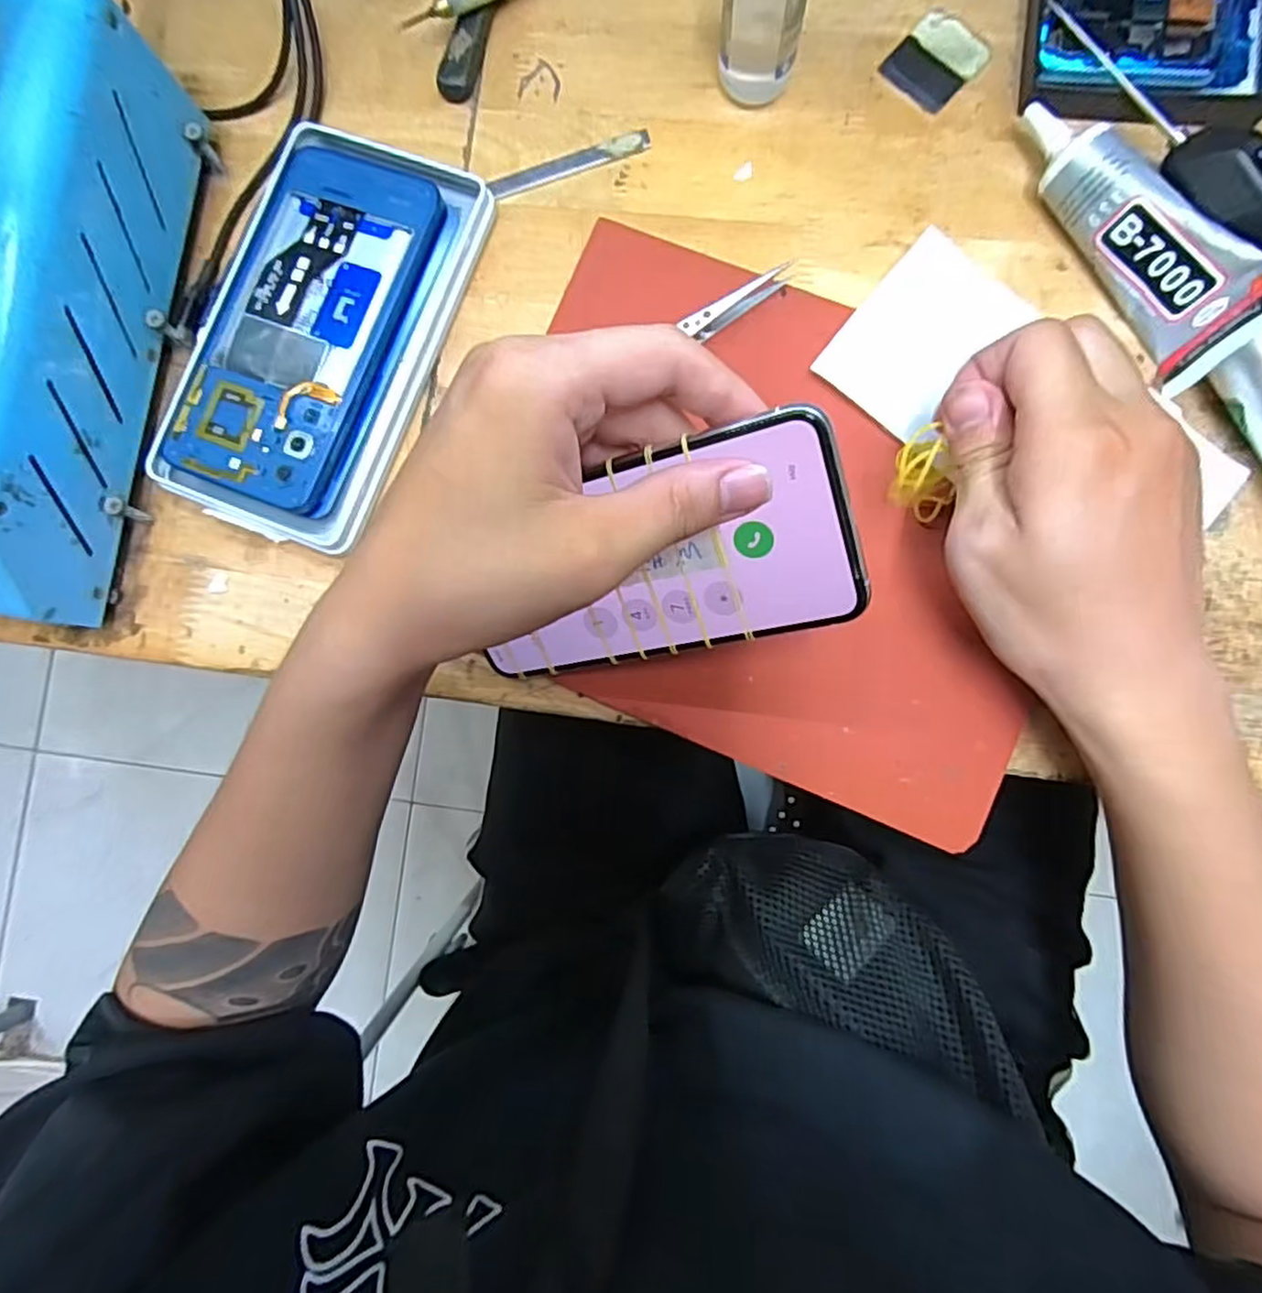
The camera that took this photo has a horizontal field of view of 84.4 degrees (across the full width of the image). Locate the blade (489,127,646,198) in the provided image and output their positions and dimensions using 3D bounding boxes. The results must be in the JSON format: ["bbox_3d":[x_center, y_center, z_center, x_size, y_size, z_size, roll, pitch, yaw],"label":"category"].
[{"bbox_3d":[-0.028,-0.224,0.321,0.075,0.004,0.012,-19,85,2],"label":"blade"}]

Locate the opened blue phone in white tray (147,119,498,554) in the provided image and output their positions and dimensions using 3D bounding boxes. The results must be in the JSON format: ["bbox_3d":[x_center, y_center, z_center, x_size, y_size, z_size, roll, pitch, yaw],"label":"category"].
[{"bbox_3d":[-0.140,-0.141,0.316,0.107,0.021,0.181,18,87,5],"label":"opened blue phone in white tray"}]

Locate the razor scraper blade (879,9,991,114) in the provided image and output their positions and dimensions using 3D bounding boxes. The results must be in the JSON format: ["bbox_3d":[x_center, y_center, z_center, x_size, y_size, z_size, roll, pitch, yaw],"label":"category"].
[{"bbox_3d":[0.137,-0.264,0.313,0.036,0.006,0.039,43,90,6],"label":"razor scraper blade"}]

